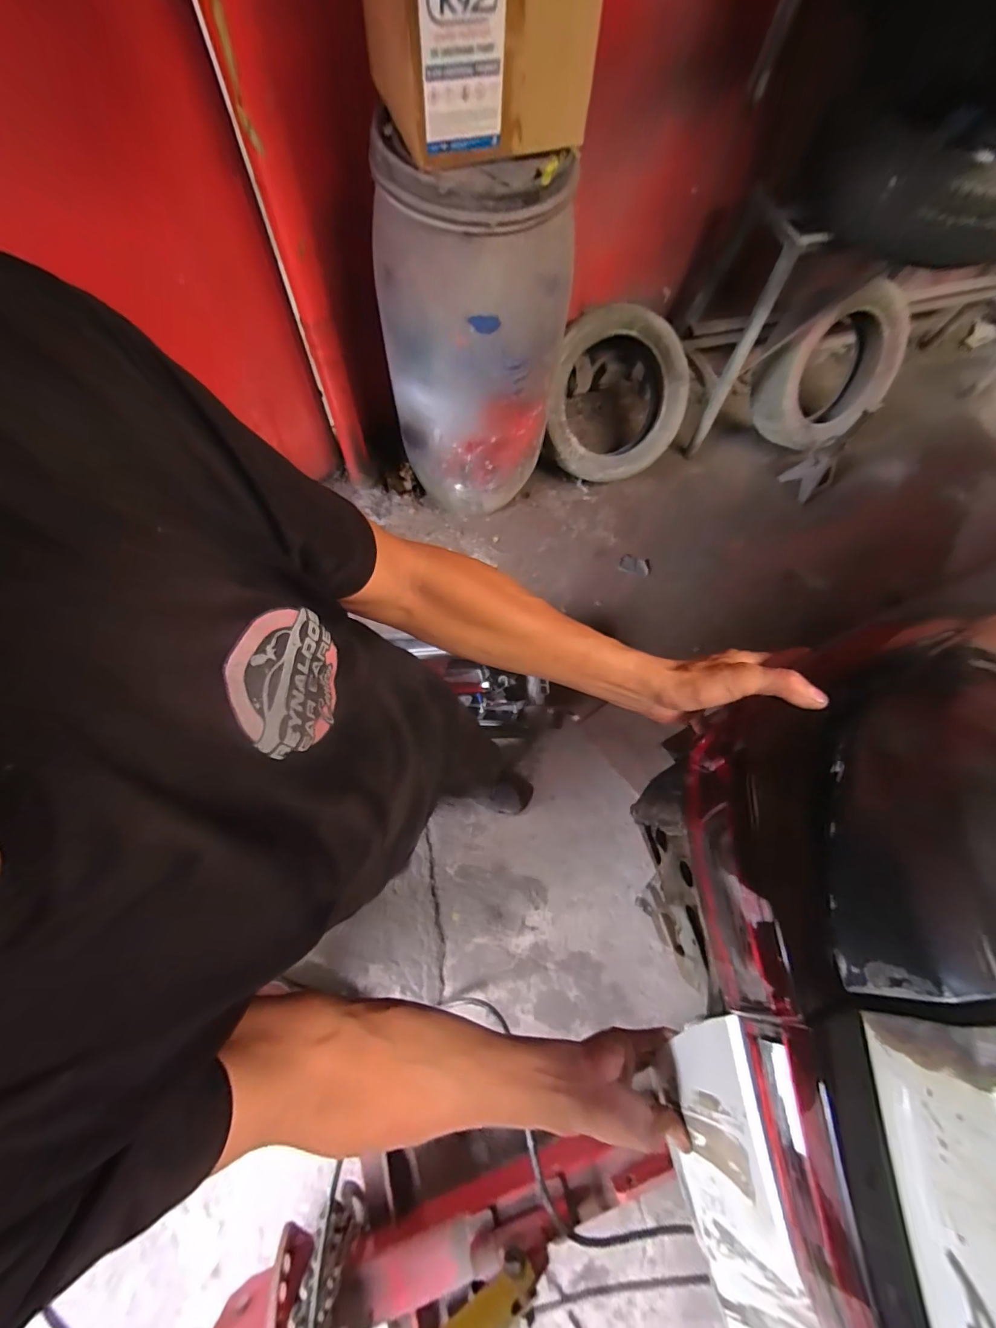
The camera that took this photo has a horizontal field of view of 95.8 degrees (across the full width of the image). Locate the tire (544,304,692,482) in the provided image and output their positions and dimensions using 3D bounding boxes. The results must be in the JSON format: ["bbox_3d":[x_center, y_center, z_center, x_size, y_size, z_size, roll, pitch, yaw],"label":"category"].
[{"bbox_3d":[0.417,-0.932,1.593,0.500,0.534,0.158,1,28,-9],"label":"tire"}]

